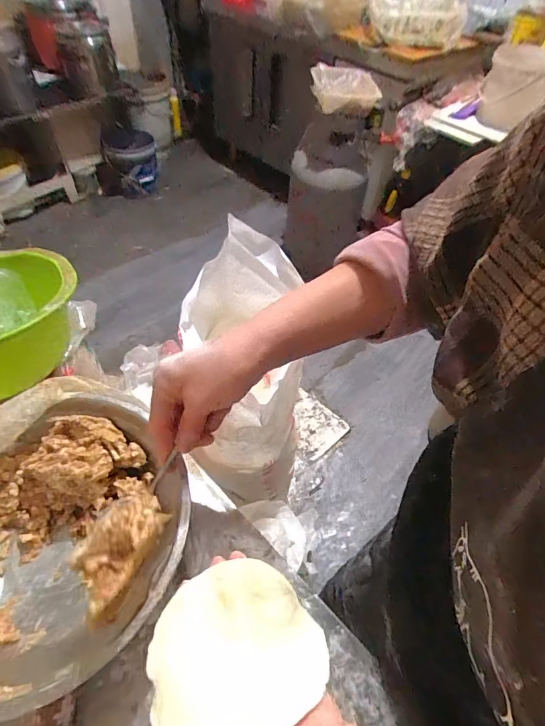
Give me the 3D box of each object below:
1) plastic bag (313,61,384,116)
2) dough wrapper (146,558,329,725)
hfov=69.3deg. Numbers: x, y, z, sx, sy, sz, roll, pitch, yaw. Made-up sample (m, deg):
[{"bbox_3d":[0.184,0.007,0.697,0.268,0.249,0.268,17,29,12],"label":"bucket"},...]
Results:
[{"bbox_3d":[0.261,-0.990,1.400,0.240,0.186,0.065,-22,13,-20],"label":"plastic bag"},{"bbox_3d":[-0.022,0.176,0.247,0.104,0.013,0.093,-4,34,-7],"label":"dough wrapper"}]

